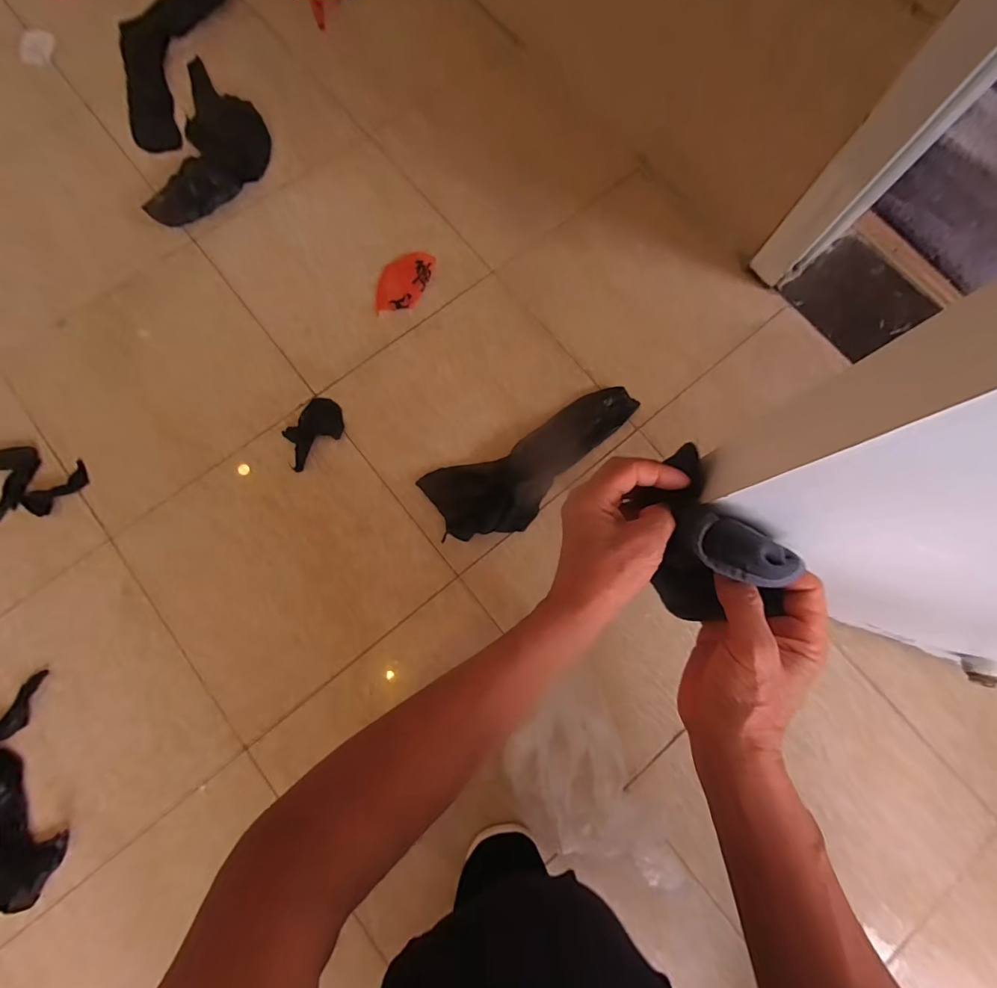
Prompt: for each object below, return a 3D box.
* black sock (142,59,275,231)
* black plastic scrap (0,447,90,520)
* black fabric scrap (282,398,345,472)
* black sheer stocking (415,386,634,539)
[{"bbox_3d":[-0.370,-0.460,0.587,0.119,0.026,0.243,7,80,-3],"label":"black sock"},{"bbox_3d":[-0.599,-0.020,0.516,0.213,0.016,0.087,10,80,-2],"label":"black plastic scrap"},{"bbox_3d":[-0.227,-0.077,0.542,0.086,0.006,0.059,-43,86,-9],"label":"black fabric scrap"},{"bbox_3d":[0.054,-0.035,0.535,0.274,0.029,0.101,-27,84,-8],"label":"black sheer stocking"}]

